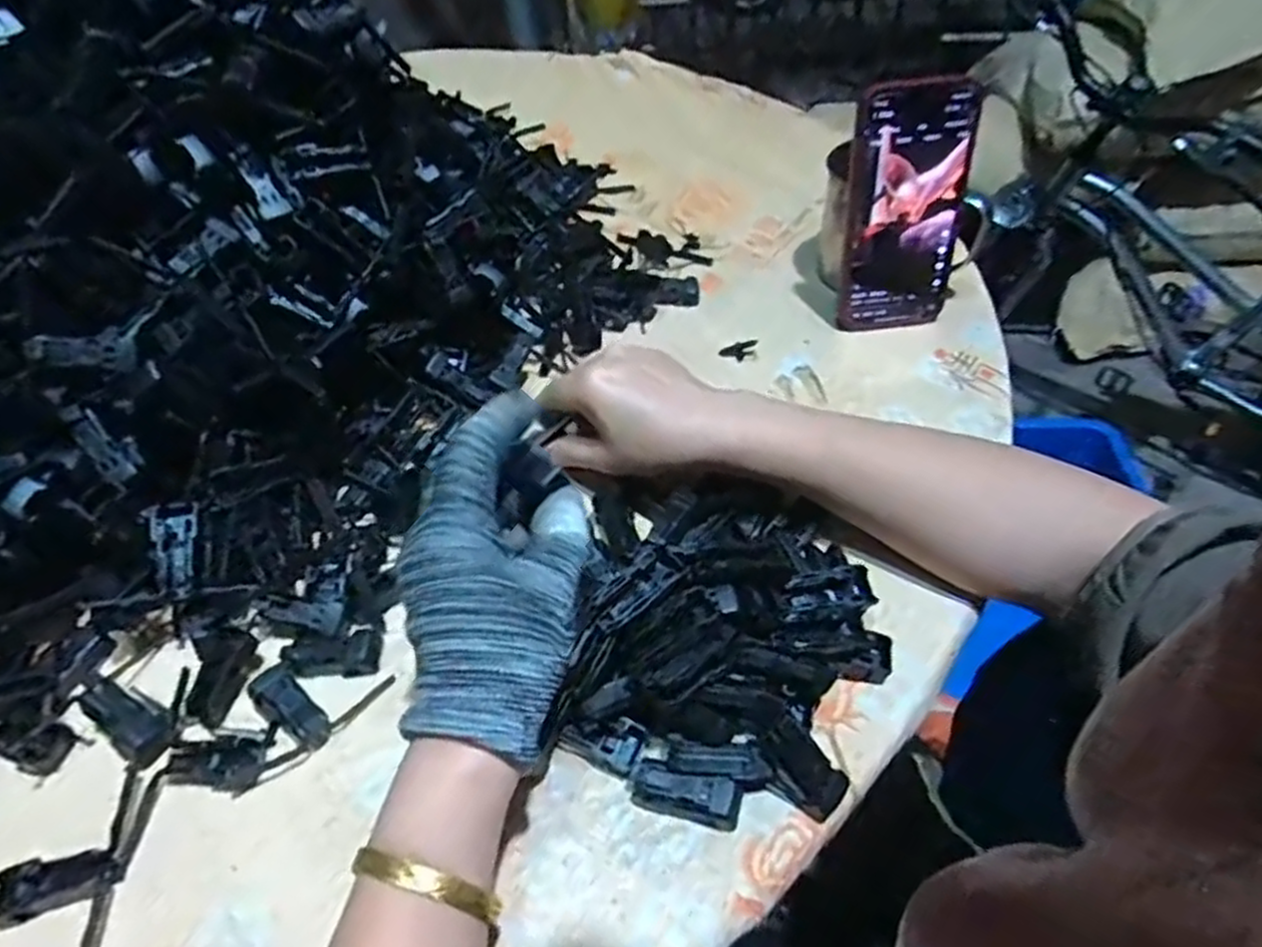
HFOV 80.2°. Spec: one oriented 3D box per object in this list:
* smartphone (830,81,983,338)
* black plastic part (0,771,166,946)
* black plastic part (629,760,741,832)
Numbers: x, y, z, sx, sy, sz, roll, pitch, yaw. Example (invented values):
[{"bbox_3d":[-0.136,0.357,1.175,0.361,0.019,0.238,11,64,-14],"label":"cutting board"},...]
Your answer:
[{"bbox_3d":[0.181,-0.171,0.496,0.076,0.156,0.013,-9,36,-3],"label":"smartphone"},{"bbox_3d":[-0.238,0.169,0.317,0.051,0.011,0.079,-7,48,1],"label":"black plastic part"},{"bbox_3d":[0.023,0.139,0.326,0.047,0.015,0.018,10,51,16],"label":"black plastic part"}]

